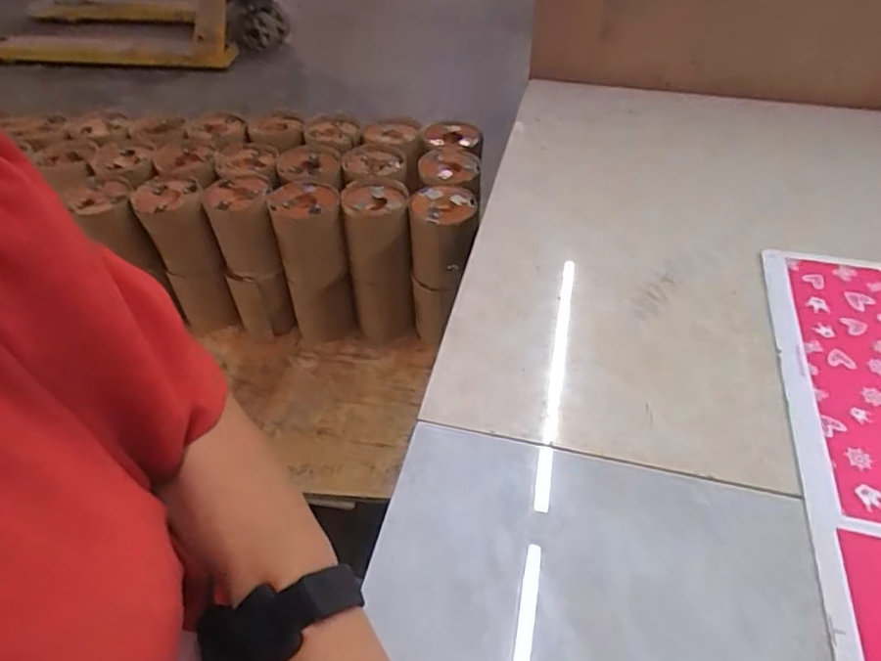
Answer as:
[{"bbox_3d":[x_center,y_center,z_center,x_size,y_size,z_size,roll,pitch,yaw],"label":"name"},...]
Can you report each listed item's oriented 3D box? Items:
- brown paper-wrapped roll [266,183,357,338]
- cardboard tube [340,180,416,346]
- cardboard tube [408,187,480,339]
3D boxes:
[{"bbox_3d":[-0.167,-0.080,0.789,0.086,0.213,0.095,-11,47,-9],"label":"brown paper-wrapped roll"},{"bbox_3d":[-0.081,-0.088,0.806,0.082,0.211,0.096,-3,47,-2],"label":"cardboard tube"},{"bbox_3d":[0.006,-0.081,0.789,0.083,0.204,0.087,9,48,10],"label":"cardboard tube"}]

